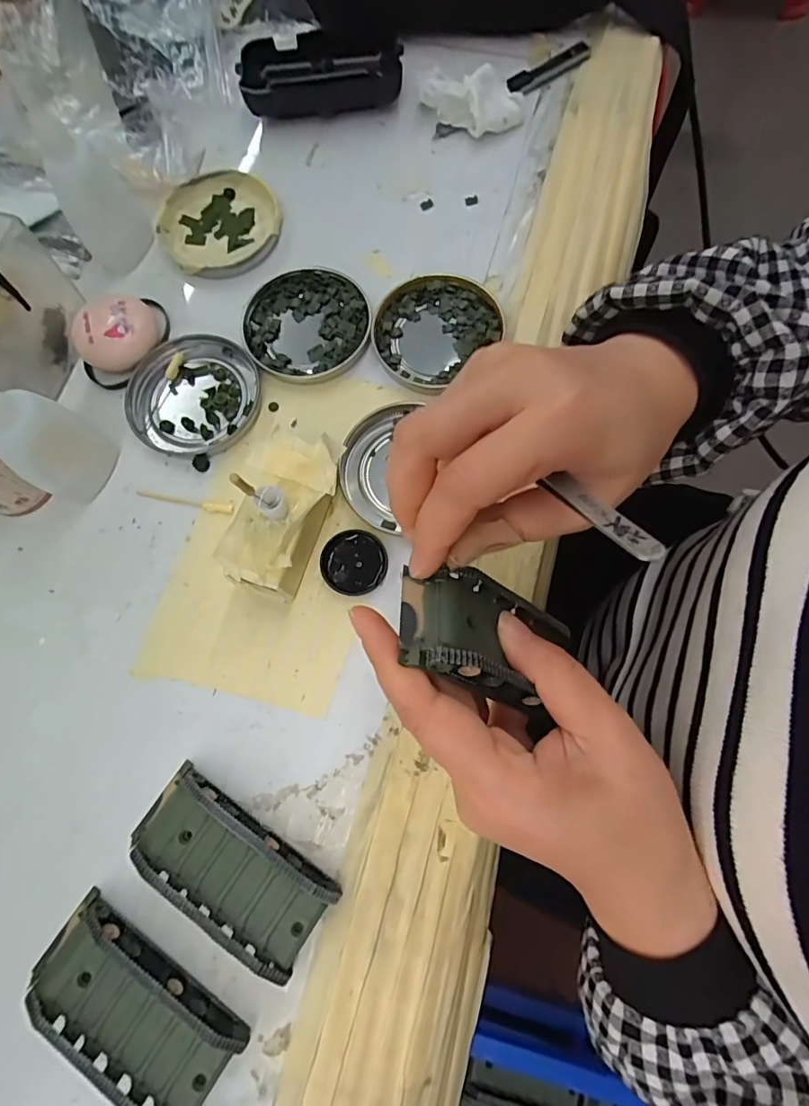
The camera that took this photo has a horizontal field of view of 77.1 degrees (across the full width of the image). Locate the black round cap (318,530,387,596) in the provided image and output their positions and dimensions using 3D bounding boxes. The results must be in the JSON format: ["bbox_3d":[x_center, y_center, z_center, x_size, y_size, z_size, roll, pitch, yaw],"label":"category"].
[{"bbox_3d":[-0.027,0.006,0.278,0.035,0.007,0.034,-1,75,3],"label":"black round cap"}]

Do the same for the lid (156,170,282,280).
[{"bbox_3d":[-0.123,-0.219,0.338,0.076,0.012,0.075,-1,75,3],"label":"lid"}]

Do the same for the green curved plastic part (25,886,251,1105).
[{"bbox_3d":[-0.121,0.202,0.224,0.096,0.021,0.043,32,79,11],"label":"green curved plastic part"}]

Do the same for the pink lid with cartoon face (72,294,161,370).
[{"bbox_3d":[-0.176,-0.133,0.310,0.044,0.021,0.039,-14,74,-1],"label":"pink lid with cartoon face"}]

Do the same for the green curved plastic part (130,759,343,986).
[{"bbox_3d":[-0.082,0.146,0.237,0.095,0.019,0.044,33,79,11],"label":"green curved plastic part"}]

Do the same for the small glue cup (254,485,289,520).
[{"bbox_3d":[-0.065,-0.024,0.248,0.014,0.017,0.012,-37,76,-7],"label":"small glue cup"}]

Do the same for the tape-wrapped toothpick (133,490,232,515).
[{"bbox_3d":[-0.127,-0.030,0.293,0.060,0.004,0.006,10,76,4],"label":"tape-wrapped toothpick"}]

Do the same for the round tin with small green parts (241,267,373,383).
[{"bbox_3d":[-0.060,-0.143,0.316,0.078,0.008,0.076,-1,75,3],"label":"round tin with small green parts"}]

